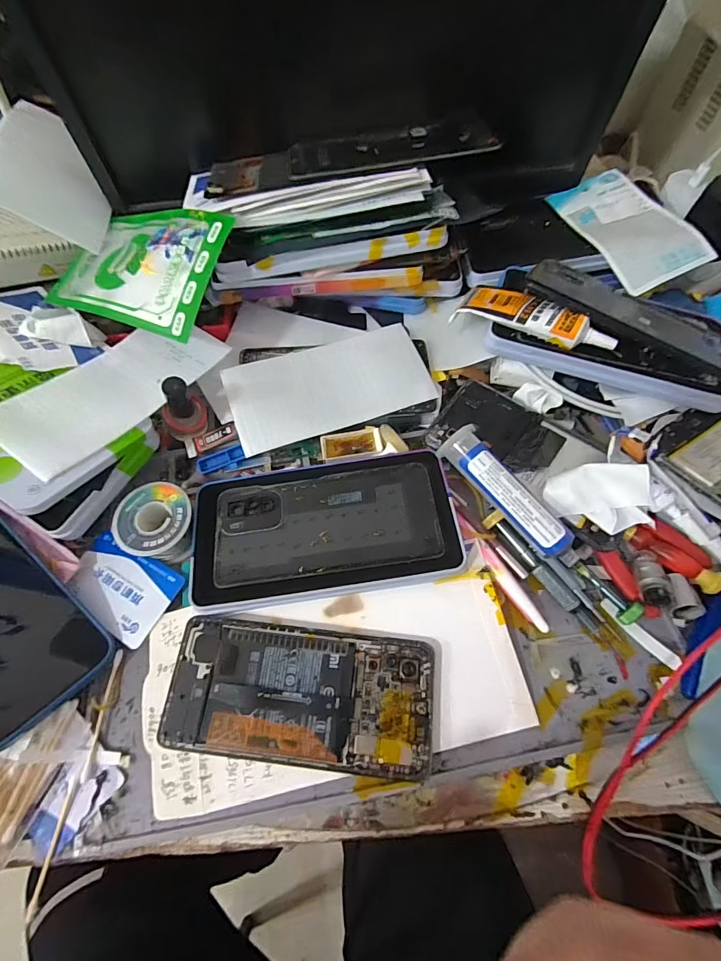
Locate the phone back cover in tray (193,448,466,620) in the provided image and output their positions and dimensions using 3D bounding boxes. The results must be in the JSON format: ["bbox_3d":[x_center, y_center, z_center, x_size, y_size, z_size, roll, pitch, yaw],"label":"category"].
[{"bbox_3d":[-0.028,0.031,0.292,0.184,0.017,0.099,-8,64,-3],"label":"phone back cover in tray"}]

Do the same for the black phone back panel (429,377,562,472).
[{"bbox_3d":[0.109,-0.042,0.319,0.092,0.014,0.068,26,67,13],"label":"black phone back panel"}]

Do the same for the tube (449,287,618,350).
[{"bbox_3d":[0.139,-0.131,0.320,0.120,0.026,0.036,23,66,12],"label":"tube"}]

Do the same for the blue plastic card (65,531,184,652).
[{"bbox_3d":[-0.173,0.076,0.290,0.082,0.007,0.053,23,67,18],"label":"blue plastic card"}]

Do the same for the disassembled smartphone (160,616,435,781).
[{"bbox_3d":[-0.036,0.132,0.252,0.160,0.009,0.073,5,64,3],"label":"disassembled smartphone"}]

